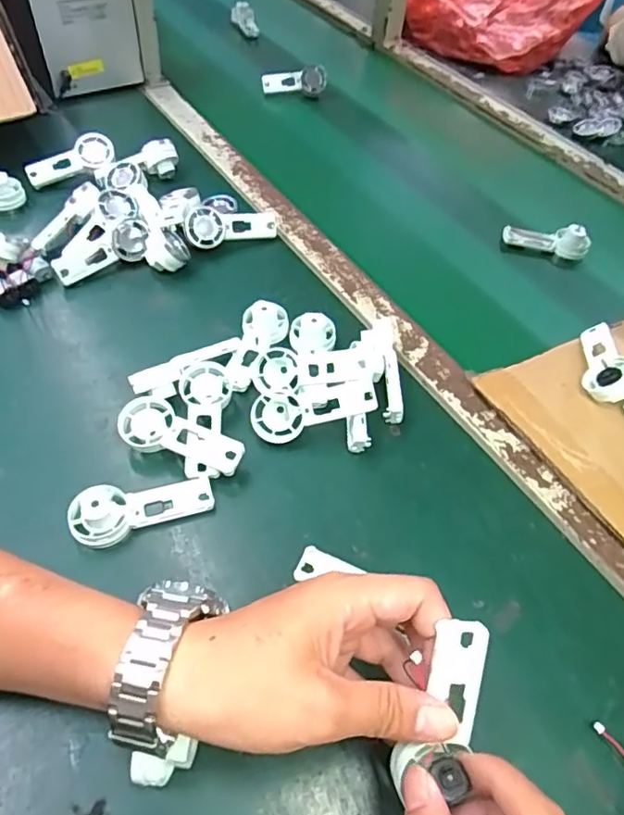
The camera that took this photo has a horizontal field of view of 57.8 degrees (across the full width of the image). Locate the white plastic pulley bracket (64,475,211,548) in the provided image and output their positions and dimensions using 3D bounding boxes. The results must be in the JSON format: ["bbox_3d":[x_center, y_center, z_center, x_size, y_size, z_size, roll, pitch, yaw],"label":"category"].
[{"bbox_3d":[-0.115,0.068,0.386,0.093,0.019,0.037,-10,54,-21],"label":"white plastic pulley bracket"}]

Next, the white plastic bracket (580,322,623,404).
[{"bbox_3d":[0.249,-0.044,0.488,0.036,0.022,0.085,5,51,-3],"label":"white plastic bracket"}]

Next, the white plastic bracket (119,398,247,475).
[{"bbox_3d":[-0.097,0.026,0.410,0.093,0.020,0.038,27,54,14],"label":"white plastic bracket"}]

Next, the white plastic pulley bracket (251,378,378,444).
[{"bbox_3d":[0.001,-0.002,0.428,0.092,0.023,0.038,-15,55,9],"label":"white plastic pulley bracket"}]

